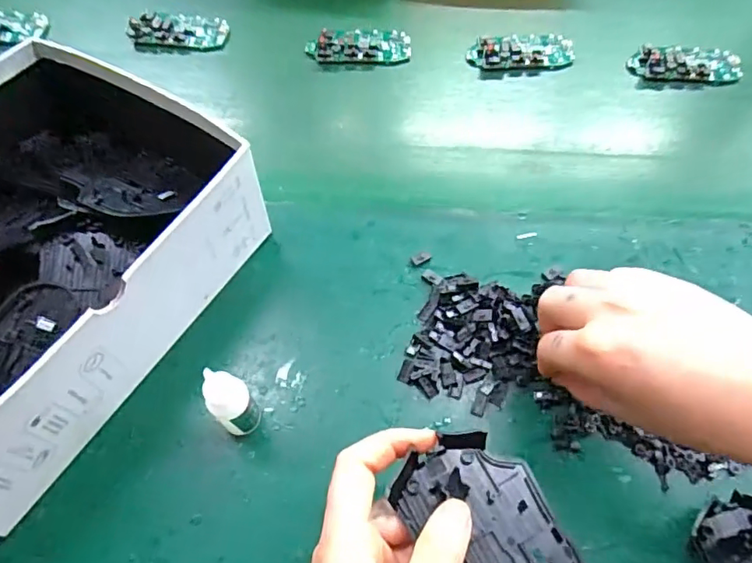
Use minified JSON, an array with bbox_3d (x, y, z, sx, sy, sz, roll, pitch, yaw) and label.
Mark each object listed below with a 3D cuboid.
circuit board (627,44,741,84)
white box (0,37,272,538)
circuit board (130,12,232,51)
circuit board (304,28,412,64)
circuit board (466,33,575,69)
[{"bbox_3d":[0.287,-0.201,0.491,0.096,0.016,0.046,-2,59,-1],"label":"circuit board"},{"bbox_3d":[-0.214,-0.011,0.322,0.193,0.094,0.244,26,62,15],"label":"white box"},{"bbox_3d":[-0.190,-0.247,0.515,0.089,0.016,0.046,4,59,2],"label":"circuit board"},{"bbox_3d":[-0.016,-0.224,0.503,0.097,0.013,0.045,-7,59,-5],"label":"circuit board"},{"bbox_3d":[0.136,-0.219,0.501,0.098,0.009,0.049,-7,59,-5],"label":"circuit board"}]

